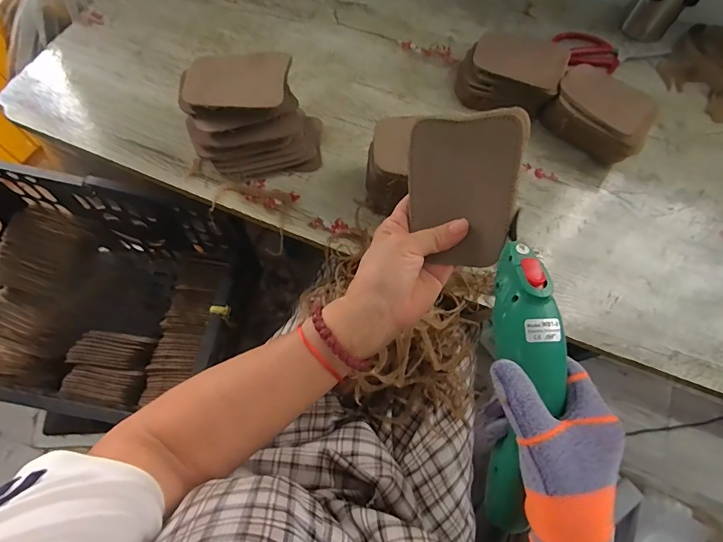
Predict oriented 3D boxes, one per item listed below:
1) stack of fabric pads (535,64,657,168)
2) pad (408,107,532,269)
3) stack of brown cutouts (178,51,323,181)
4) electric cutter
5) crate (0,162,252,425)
[{"bbox_3d":[0.325,-0.216,0.572,0.130,0.059,0.107,33,69,10],"label":"stack of fabric pads"},{"bbox_3d":[0.079,-0.066,0.332,0.087,0.004,0.118,13,106,26],"label":"pad"},{"bbox_3d":[-0.130,-0.186,0.506,0.154,0.112,0.097,-7,68,-6],"label":"stack of brown cutouts"},{"bbox_3d":[0.117,0.083,0.309,0.045,0.055,0.236,1,99,-3],"label":"electric cutter"},{"bbox_3d":[-0.428,0.057,0.683,0.452,0.258,0.320,11,69,2],"label":"crate"}]

